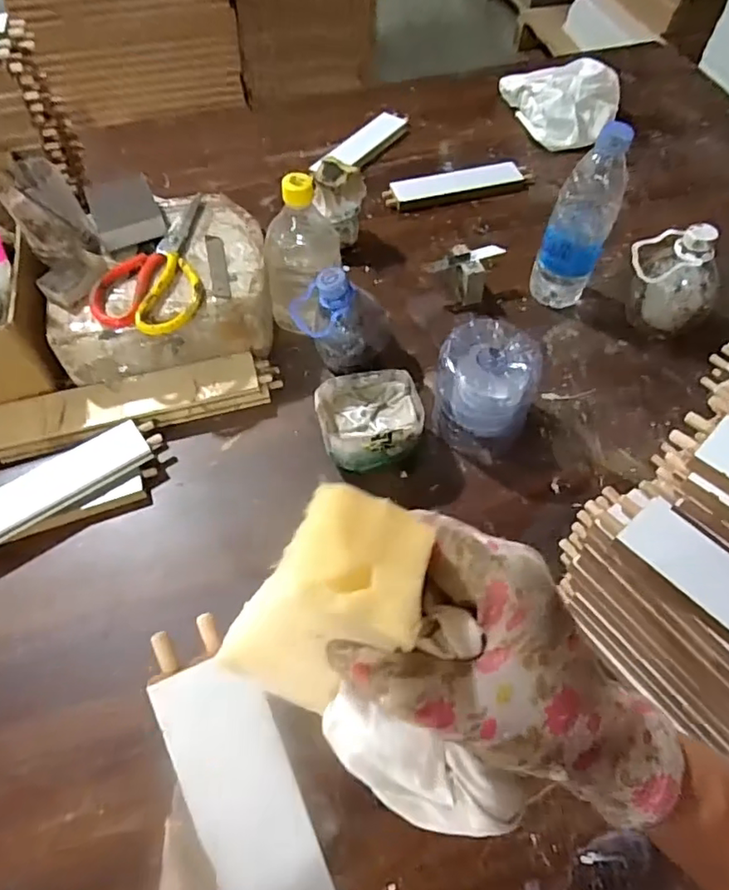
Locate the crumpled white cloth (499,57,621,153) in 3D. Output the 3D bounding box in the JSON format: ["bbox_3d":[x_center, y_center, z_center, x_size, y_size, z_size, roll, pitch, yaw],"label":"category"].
[{"bbox_3d":[0.309,-0.546,0.927,0.190,0.066,0.155,14,59,9],"label":"crumpled white cloth"}]

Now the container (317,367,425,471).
[{"bbox_3d":[0.007,-0.019,0.592,0.100,0.068,0.088,-7,58,-4],"label":"container"}]

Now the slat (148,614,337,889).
[{"bbox_3d":[-0.042,0.182,0.255,0.044,0.011,0.209,-21,89,-12],"label":"slat"}]

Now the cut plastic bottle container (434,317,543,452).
[{"bbox_3d":[0.123,-0.056,0.593,0.096,0.103,0.089,0,57,0],"label":"cut plastic bottle container"}]

